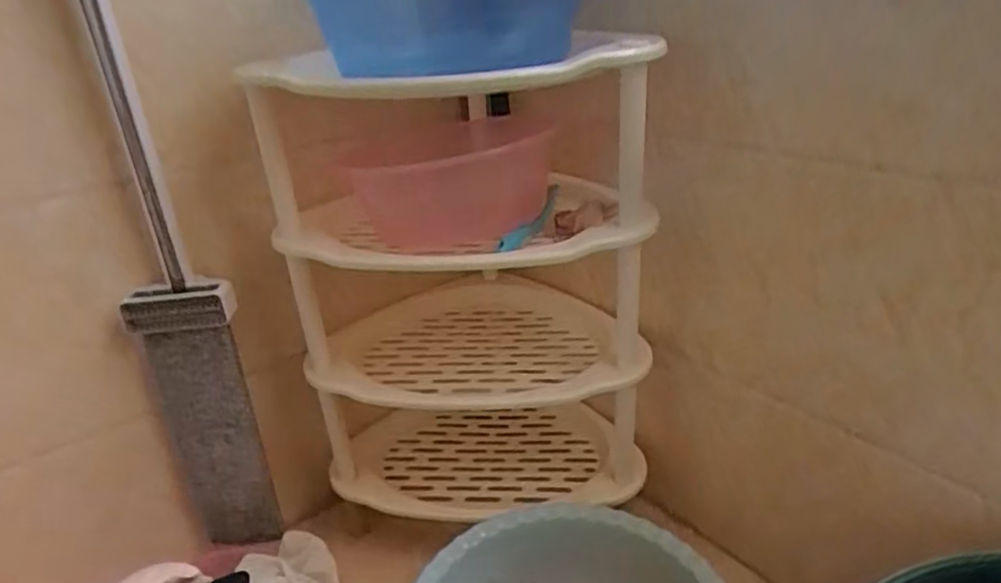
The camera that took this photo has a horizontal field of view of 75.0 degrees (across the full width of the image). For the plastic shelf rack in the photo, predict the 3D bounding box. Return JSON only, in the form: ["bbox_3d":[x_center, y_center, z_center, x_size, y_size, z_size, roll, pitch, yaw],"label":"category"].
[{"bbox_3d":[-0.055,0.003,0.888,0.430,0.600,0.342,-11,26,-13],"label":"plastic shelf rack"}]

